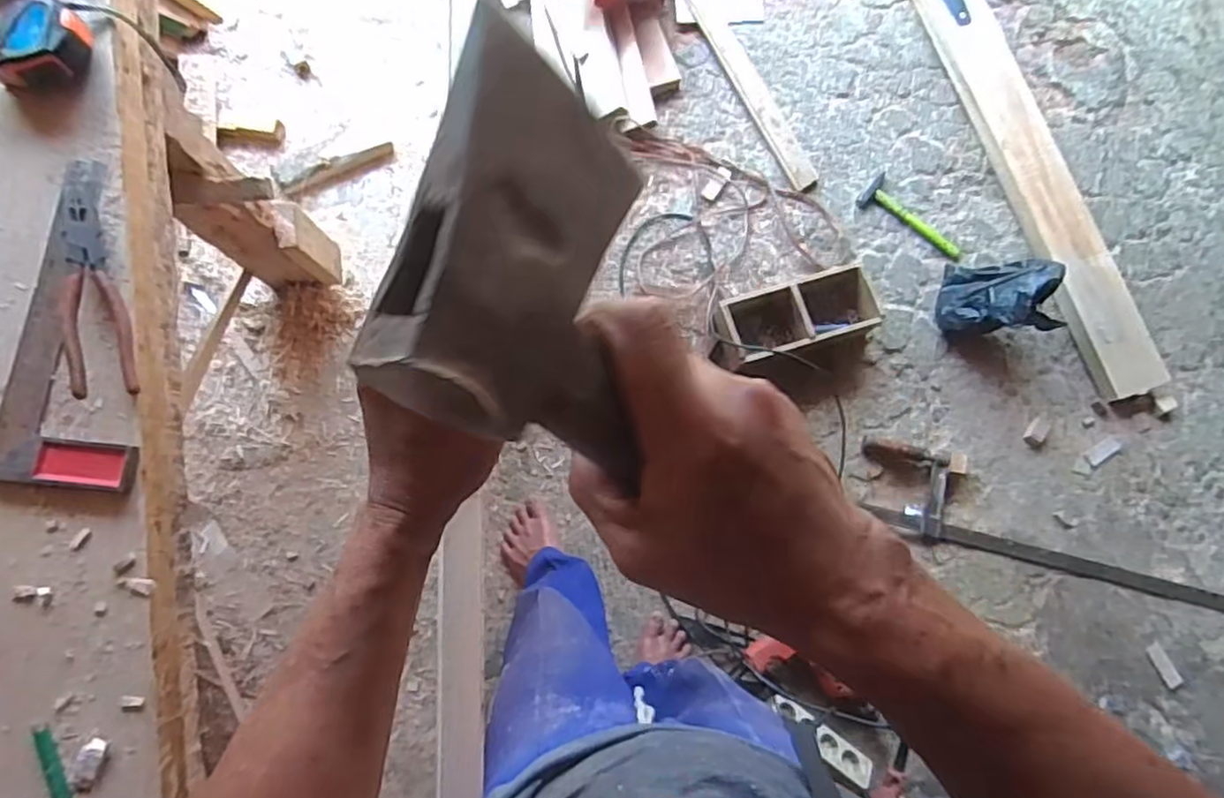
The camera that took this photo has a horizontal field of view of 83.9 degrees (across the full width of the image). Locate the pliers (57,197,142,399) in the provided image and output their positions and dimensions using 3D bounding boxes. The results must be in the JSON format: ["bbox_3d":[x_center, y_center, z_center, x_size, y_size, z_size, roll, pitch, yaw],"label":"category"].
[{"bbox_3d":[-0.468,-0.094,0.608,0.048,0.023,0.183,-14,80,-3],"label":"pliers"}]

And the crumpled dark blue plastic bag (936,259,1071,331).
[{"bbox_3d":[0.737,-0.204,1.305,0.140,0.200,0.146,19,80,3],"label":"crumpled dark blue plastic bag"}]

